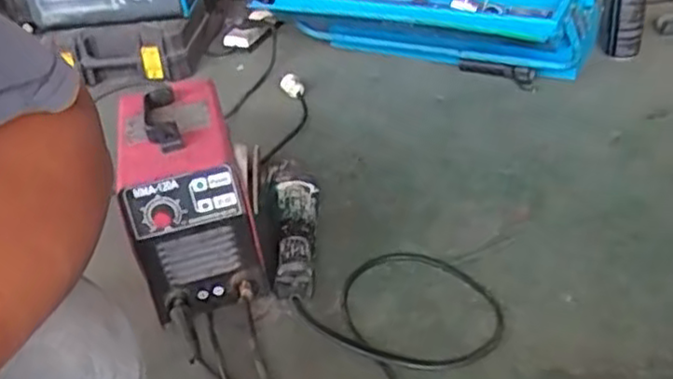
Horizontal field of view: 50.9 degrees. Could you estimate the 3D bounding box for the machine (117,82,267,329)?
[{"bbox_3d":[-0.189,0.013,0.904,0.135,0.216,0.252,-14,34,-10],"label":"machine"}]

